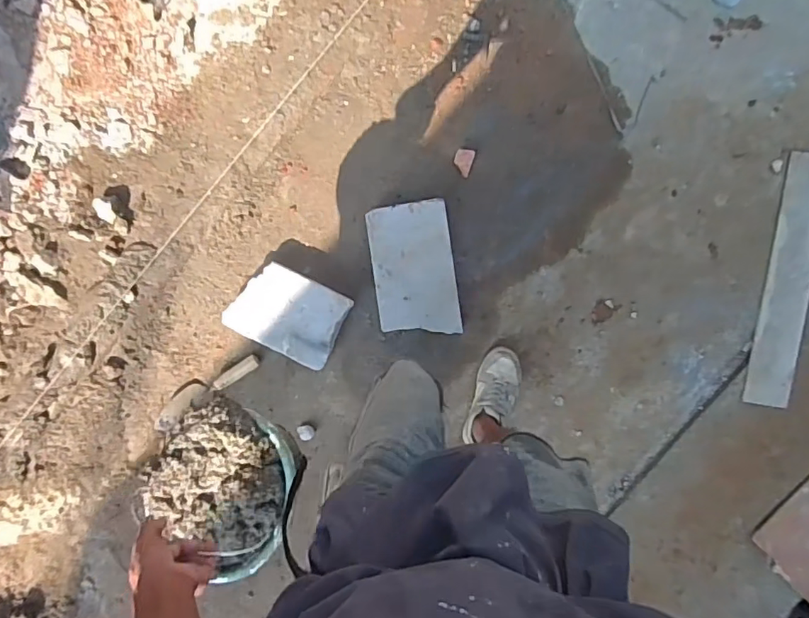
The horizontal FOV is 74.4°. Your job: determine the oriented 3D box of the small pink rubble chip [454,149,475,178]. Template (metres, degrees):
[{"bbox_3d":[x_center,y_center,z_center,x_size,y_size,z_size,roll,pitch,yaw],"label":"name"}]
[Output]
[{"bbox_3d":[0.156,-0.391,1.414,0.047,0.009,0.070,19,92,0],"label":"small pink rubble chip"}]

